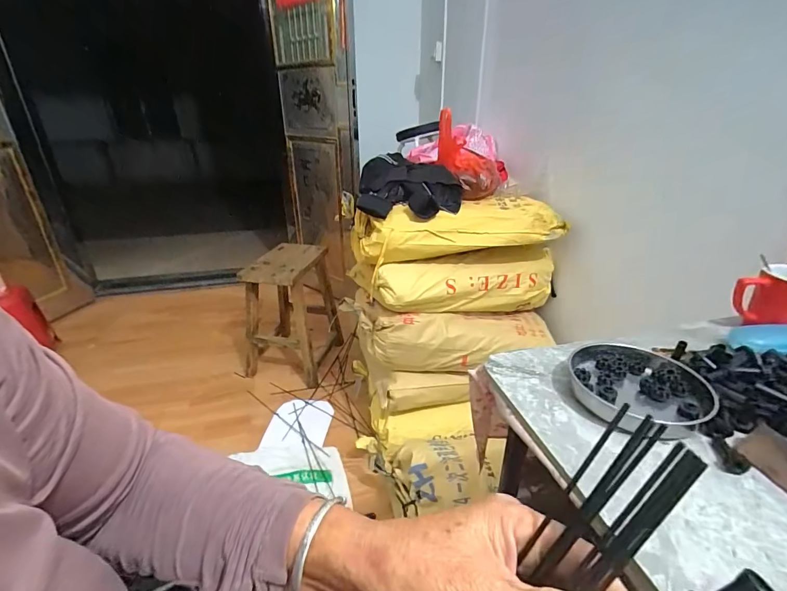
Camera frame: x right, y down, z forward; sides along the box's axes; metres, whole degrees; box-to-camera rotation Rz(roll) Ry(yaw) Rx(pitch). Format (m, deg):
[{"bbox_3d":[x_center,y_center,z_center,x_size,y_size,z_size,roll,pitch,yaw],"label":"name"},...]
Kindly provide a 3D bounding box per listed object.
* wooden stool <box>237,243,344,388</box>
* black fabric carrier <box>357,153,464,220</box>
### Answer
[{"bbox_3d":[-0.463,0.065,1.753,0.337,0.484,0.434,4,26,10],"label":"wooden stool"},{"bbox_3d":[0.050,-0.321,1.174,0.305,0.155,0.218,-1,25,-1],"label":"black fabric carrier"}]

